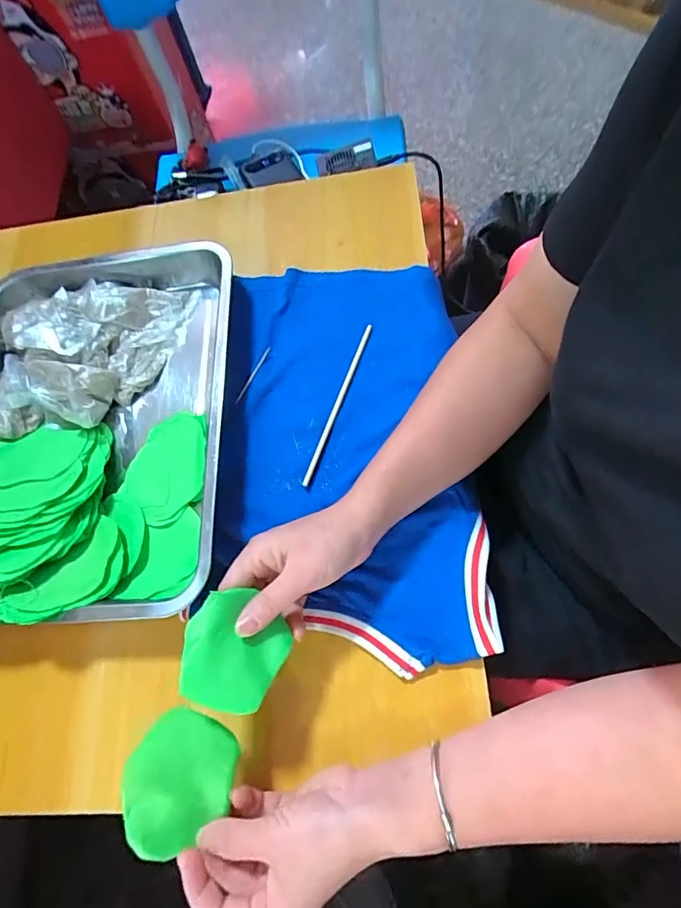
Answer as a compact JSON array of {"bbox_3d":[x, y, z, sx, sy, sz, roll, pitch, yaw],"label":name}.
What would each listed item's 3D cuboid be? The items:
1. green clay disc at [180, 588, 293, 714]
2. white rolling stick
[{"bbox_3d":[-0.071,0.128,0.305,0.065,0.009,0.066,5,71,-15],"label":"green clay disc"},{"bbox_3d":[-0.001,-0.049,0.424,0.007,0.008,0.169,16,73,14],"label":"white rolling stick"}]

